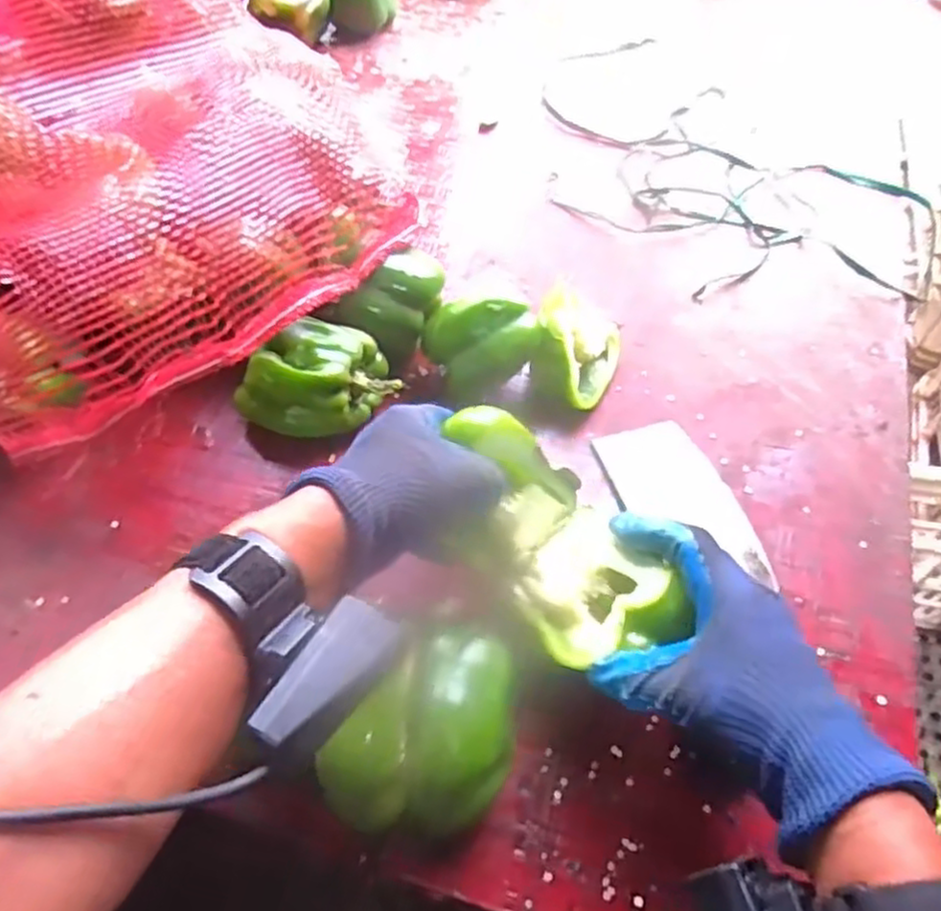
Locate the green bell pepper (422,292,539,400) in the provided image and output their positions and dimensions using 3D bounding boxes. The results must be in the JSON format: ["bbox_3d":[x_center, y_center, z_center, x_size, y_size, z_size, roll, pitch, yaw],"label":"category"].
[{"bbox_3d":[0.009,-0.081,0.568,0.077,0.075,0.055,-11,59,-8],"label":"green bell pepper"}]

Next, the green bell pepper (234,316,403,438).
[{"bbox_3d":[-0.115,-0.055,0.551,0.117,0.069,0.063,7,58,3],"label":"green bell pepper"}]

